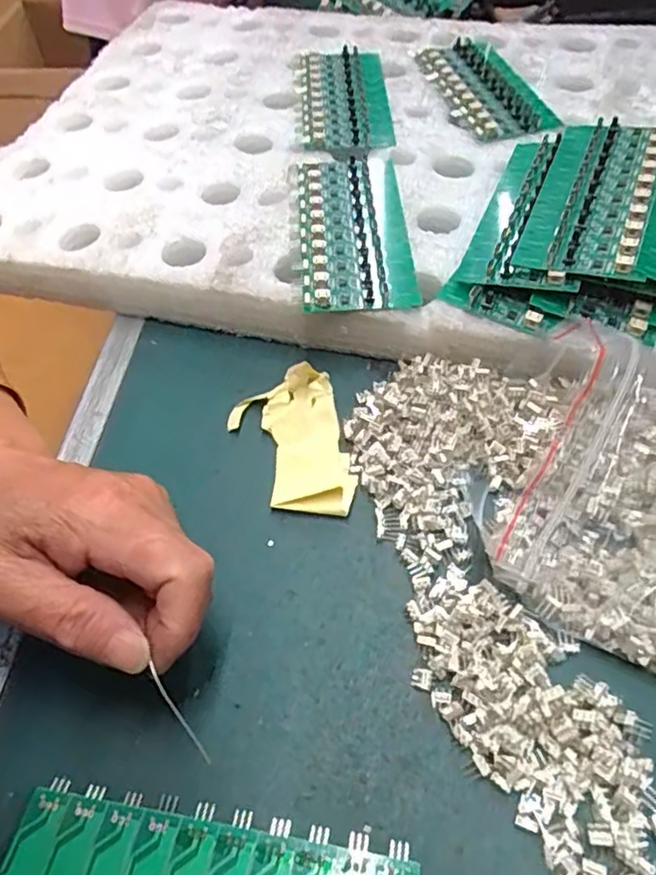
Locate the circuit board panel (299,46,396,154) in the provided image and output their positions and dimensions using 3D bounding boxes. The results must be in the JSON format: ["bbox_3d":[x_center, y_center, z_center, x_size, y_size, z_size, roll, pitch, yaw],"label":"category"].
[{"bbox_3d":[0.012,-0.250,0.458,0.063,0.008,0.143,-4,53,1],"label":"circuit board panel"}]

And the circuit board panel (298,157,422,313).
[{"bbox_3d":[0.014,-0.125,0.367,0.061,0.008,0.136,-5,53,0],"label":"circuit board panel"}]

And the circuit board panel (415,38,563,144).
[{"bbox_3d":[0.114,-0.253,0.453,0.064,0.007,0.140,-10,53,-4],"label":"circuit board panel"}]

